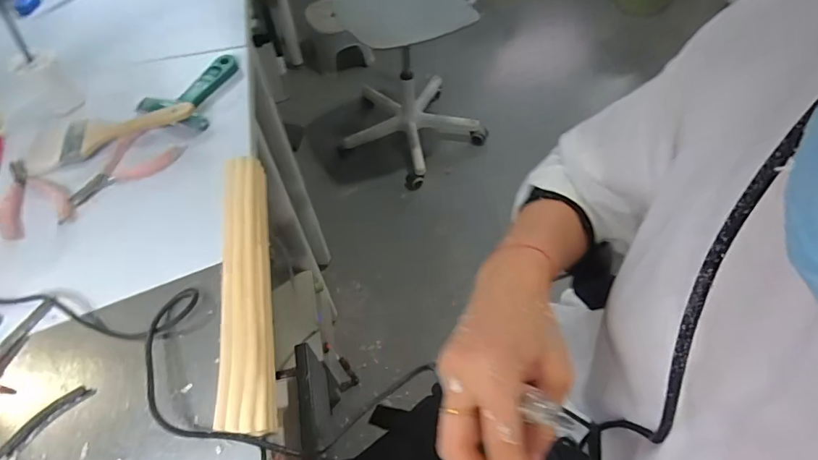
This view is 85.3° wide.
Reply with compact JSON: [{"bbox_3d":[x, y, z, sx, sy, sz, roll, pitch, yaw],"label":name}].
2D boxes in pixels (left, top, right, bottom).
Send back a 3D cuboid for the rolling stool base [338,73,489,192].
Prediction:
[{"bbox_3d":[-0.007,-0.394,1.624,0.471,0.135,0.485,-1,57,1],"label":"rolling stool base"}]

